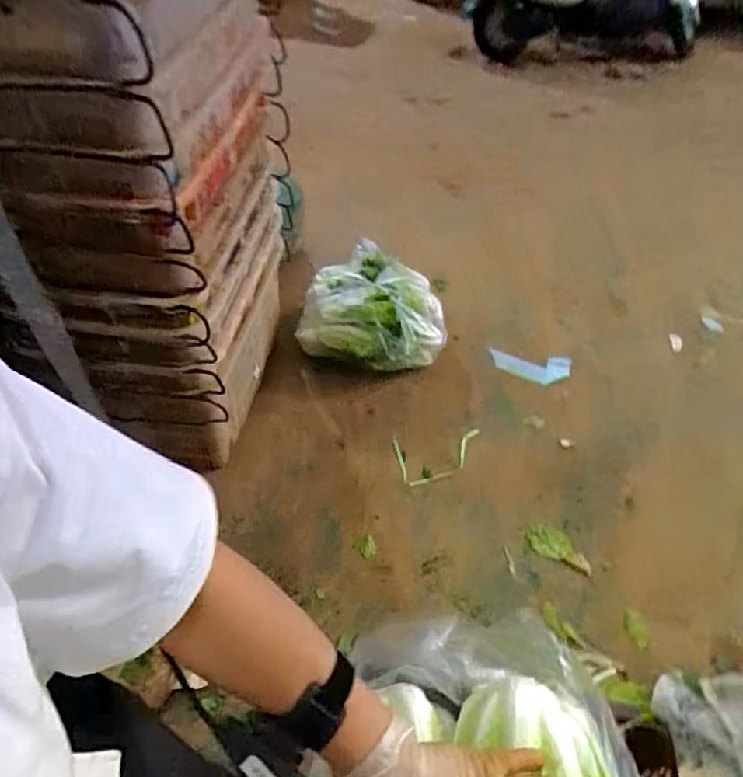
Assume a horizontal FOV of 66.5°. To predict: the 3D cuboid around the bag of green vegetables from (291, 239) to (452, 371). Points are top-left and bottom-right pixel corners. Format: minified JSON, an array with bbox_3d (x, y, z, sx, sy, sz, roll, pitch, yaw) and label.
[{"bbox_3d":[0.020,-0.234,1.736,0.412,0.236,0.335,18,51,12],"label":"bag of green vegetables"}]

